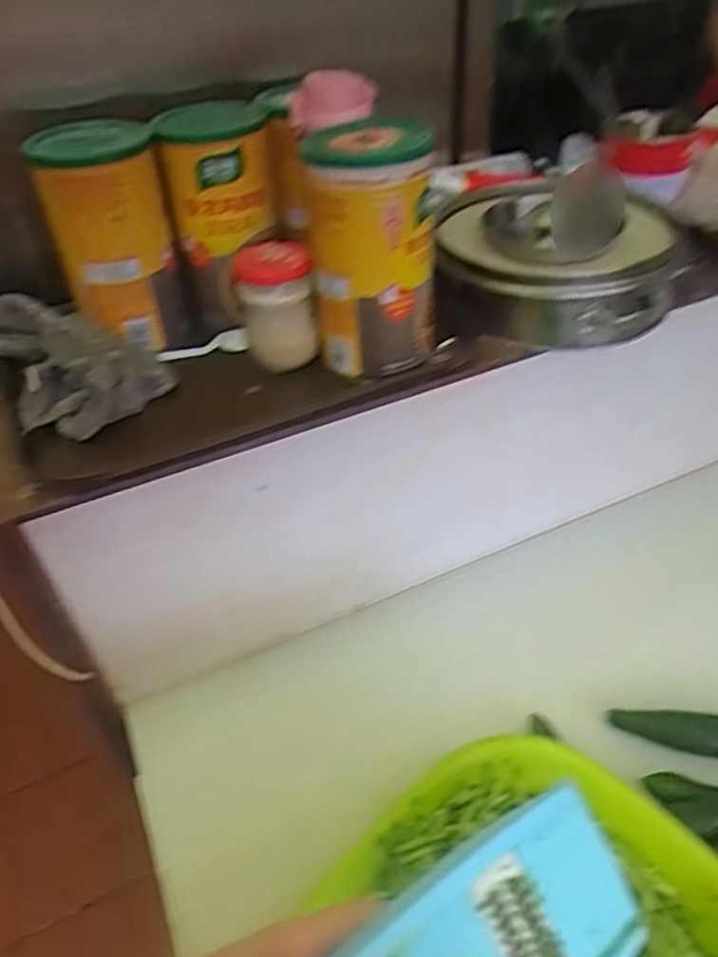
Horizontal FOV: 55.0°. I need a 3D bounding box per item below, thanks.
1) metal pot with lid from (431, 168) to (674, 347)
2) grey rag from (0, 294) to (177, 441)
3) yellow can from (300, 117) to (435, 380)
[{"bbox_3d":[0.183,-0.216,0.661,0.205,0.084,0.217,2,43,7],"label":"metal pot with lid"},{"bbox_3d":[-0.276,-0.110,0.614,0.224,0.061,0.126,30,53,32],"label":"grey rag"},{"bbox_3d":[0.011,-0.178,0.559,0.095,0.181,0.087,-3,42,2],"label":"yellow can"}]

